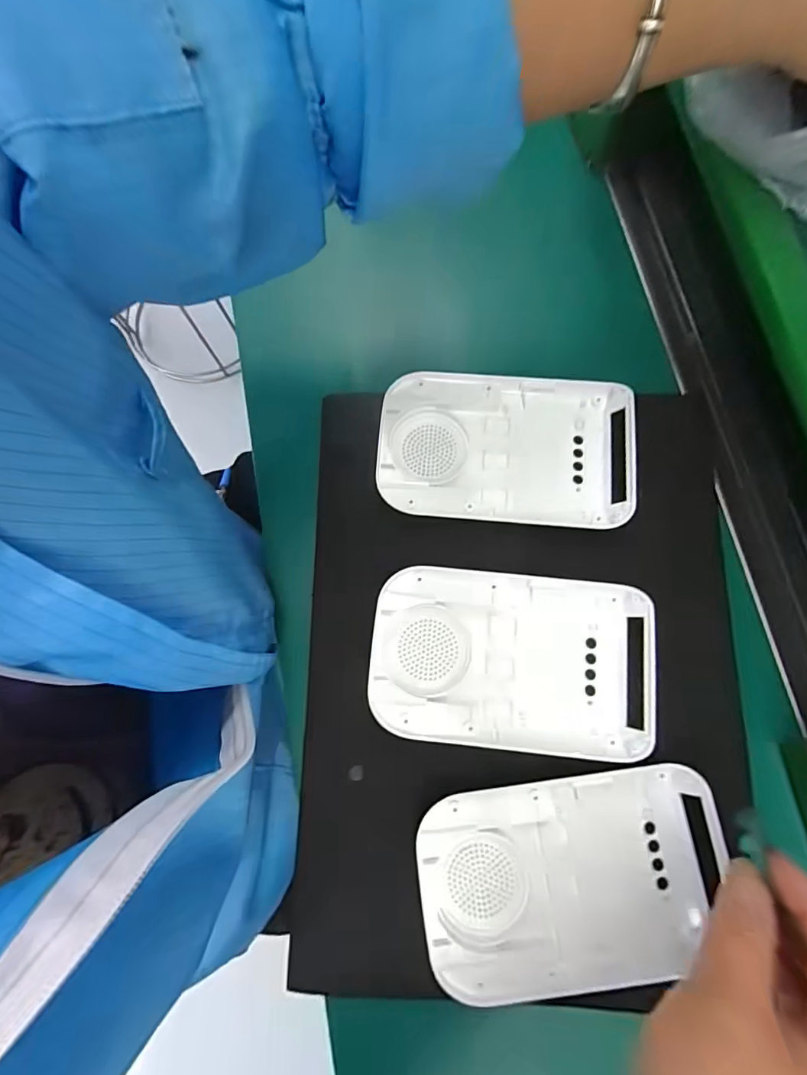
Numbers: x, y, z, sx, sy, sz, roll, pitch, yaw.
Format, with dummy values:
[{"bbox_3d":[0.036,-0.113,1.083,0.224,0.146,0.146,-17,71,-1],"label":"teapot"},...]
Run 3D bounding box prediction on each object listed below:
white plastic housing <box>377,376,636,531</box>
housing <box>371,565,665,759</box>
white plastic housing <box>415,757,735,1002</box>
[{"bbox_3d":[0.065,-0.056,0.302,0.158,0.022,0.095,5,77,0],"label":"white plastic housing"},{"bbox_3d":[0.061,0.071,0.277,0.157,0.024,0.096,6,77,0],"label":"housing"},{"bbox_3d":[0.087,0.180,0.249,0.152,0.019,0.096,-5,78,-3],"label":"white plastic housing"}]

